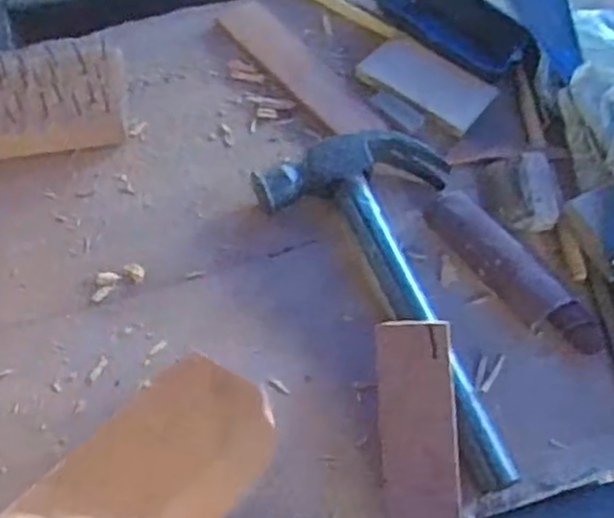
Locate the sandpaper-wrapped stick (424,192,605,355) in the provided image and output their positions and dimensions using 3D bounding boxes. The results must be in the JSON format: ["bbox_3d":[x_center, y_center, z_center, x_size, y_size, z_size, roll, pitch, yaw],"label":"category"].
[{"bbox_3d":[0.124,0.005,0.482,0.028,0.023,0.134,-33,66,-18],"label":"sandpaper-wrapped stick"}]

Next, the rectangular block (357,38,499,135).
[{"bbox_3d":[0.084,-0.125,0.554,0.090,0.005,0.048,37,66,18],"label":"rectangular block"}]

